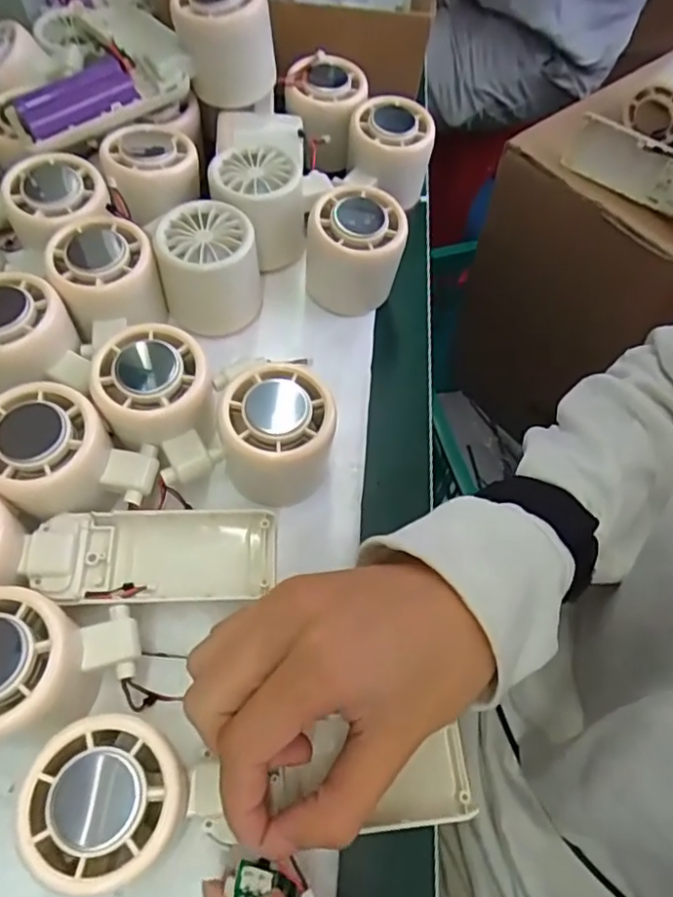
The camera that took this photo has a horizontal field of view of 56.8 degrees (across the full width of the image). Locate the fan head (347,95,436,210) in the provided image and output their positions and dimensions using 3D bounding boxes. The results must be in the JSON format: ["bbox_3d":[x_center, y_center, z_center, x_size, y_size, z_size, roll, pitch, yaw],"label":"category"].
[{"bbox_3d":[0.037,-0.205,0.422,0.056,0.046,0.052,11,63,1],"label":"fan head"}]

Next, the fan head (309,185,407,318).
[{"bbox_3d":[0.010,-0.117,0.374,0.056,0.059,0.053,-23,67,-15],"label":"fan head"}]

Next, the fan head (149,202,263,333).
[{"bbox_3d":[-0.071,-0.101,0.359,0.056,0.055,0.057,12,63,1],"label":"fan head"}]

